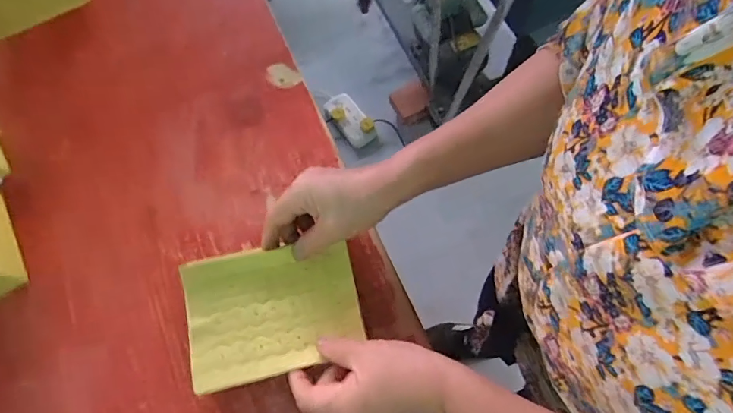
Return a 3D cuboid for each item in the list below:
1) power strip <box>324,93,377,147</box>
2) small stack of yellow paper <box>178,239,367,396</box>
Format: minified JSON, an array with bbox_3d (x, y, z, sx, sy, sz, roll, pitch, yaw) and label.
[{"bbox_3d":[-0.056,-0.305,1.528,0.111,0.048,0.224,-34,72,-11],"label":"power strip"},{"bbox_3d":[-0.088,0.093,0.415,0.157,0.017,0.118,-14,70,-5],"label":"small stack of yellow paper"}]

